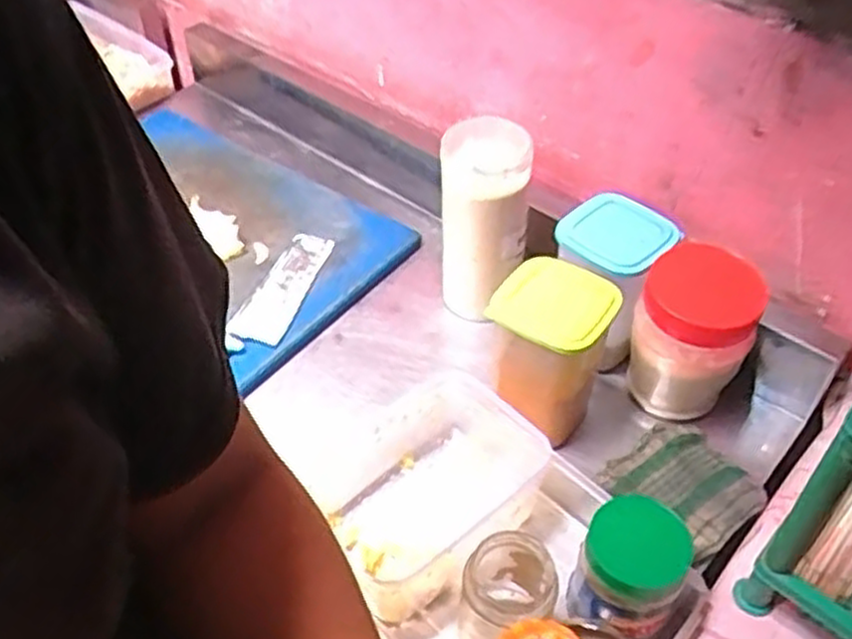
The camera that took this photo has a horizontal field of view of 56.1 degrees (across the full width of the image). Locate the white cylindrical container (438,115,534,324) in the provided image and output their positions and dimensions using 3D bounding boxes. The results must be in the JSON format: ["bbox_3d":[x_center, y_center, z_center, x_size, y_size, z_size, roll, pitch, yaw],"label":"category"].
[{"bbox_3d":[0.063,-0.098,0.876,0.095,0.221,0.099,1,46,1],"label":"white cylindrical container"}]

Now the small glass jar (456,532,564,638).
[{"bbox_3d":[0.062,0.209,0.602,0.066,0.088,0.075,15,47,14],"label":"small glass jar"}]

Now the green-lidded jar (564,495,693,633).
[{"bbox_3d":[0.151,0.191,0.599,0.072,0.104,0.066,0,46,0],"label":"green-lidded jar"}]

